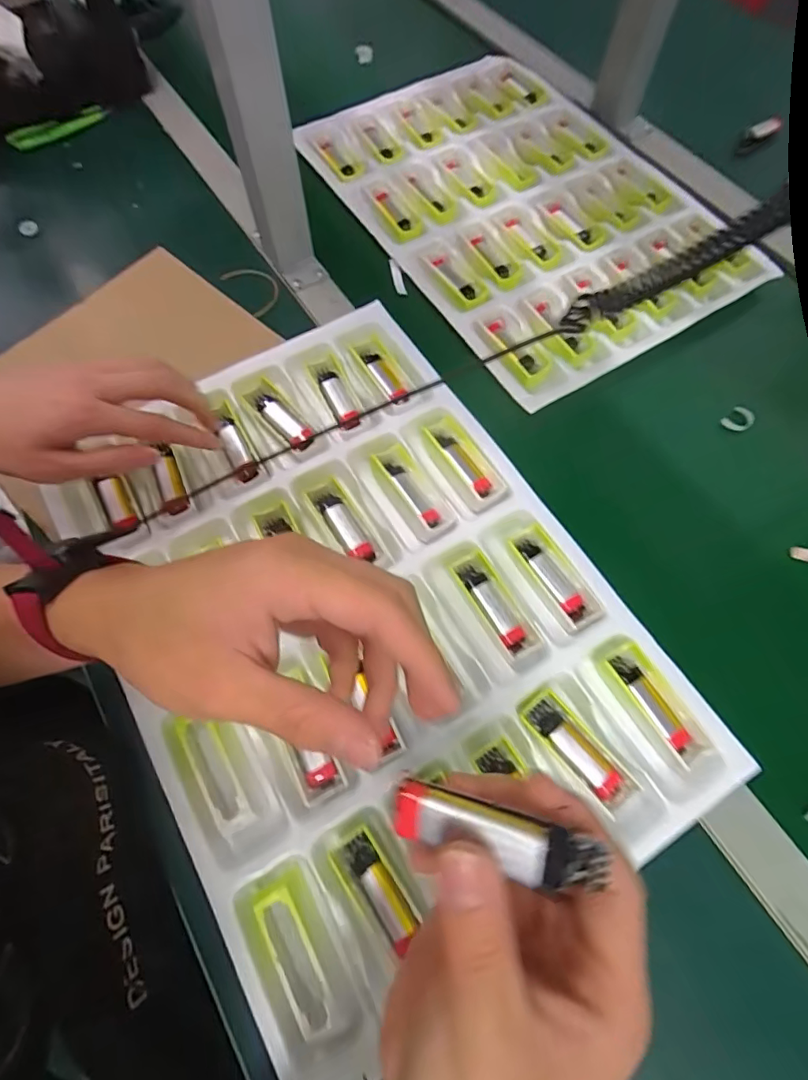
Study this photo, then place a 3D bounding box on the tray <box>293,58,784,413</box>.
[{"bbox_3d":[0.122,-0.362,0.542,0.304,0.016,0.454,-30,71,-12],"label":"tray"}]

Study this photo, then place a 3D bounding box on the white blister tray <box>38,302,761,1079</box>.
[{"bbox_3d":[-0.033,0.047,0.363,0.315,0.023,0.443,-30,71,-12],"label":"white blister tray"}]

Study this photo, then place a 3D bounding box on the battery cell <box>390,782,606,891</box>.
[{"bbox_3d":[0.028,0.094,0.158,0.064,0.013,0.016,11,67,16],"label":"battery cell"}]

